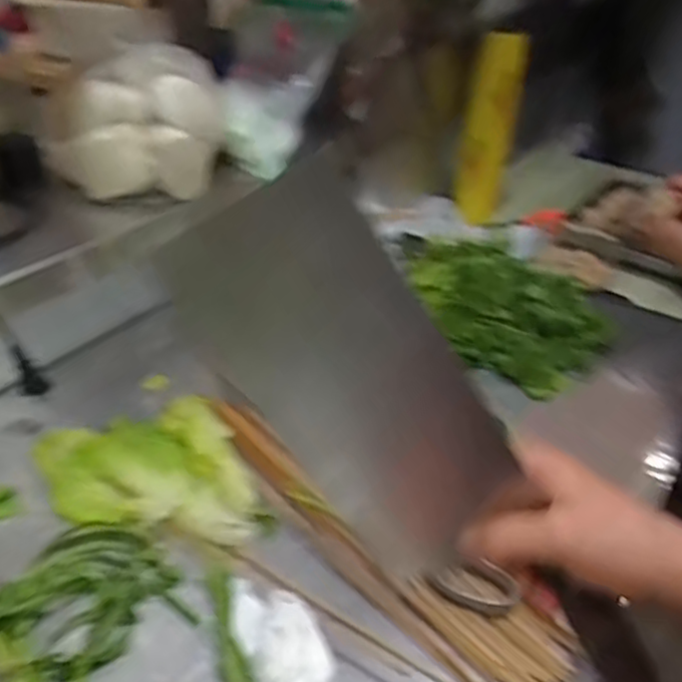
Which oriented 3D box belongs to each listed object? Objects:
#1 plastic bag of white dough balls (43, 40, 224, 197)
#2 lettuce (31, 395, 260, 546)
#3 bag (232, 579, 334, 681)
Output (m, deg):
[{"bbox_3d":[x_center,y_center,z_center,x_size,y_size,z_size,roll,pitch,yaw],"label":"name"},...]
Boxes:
[{"bbox_3d":[-0.218,-0.276,0.868,0.155,0.132,0.228,19,36,21],"label":"plastic bag of white dough balls"},{"bbox_3d":[-0.172,0.107,0.624,0.202,0.043,0.130,7,33,4],"label":"lettuce"},{"bbox_3d":[-0.041,0.211,0.490,0.055,0.021,0.118,-13,37,-25],"label":"bag"}]

